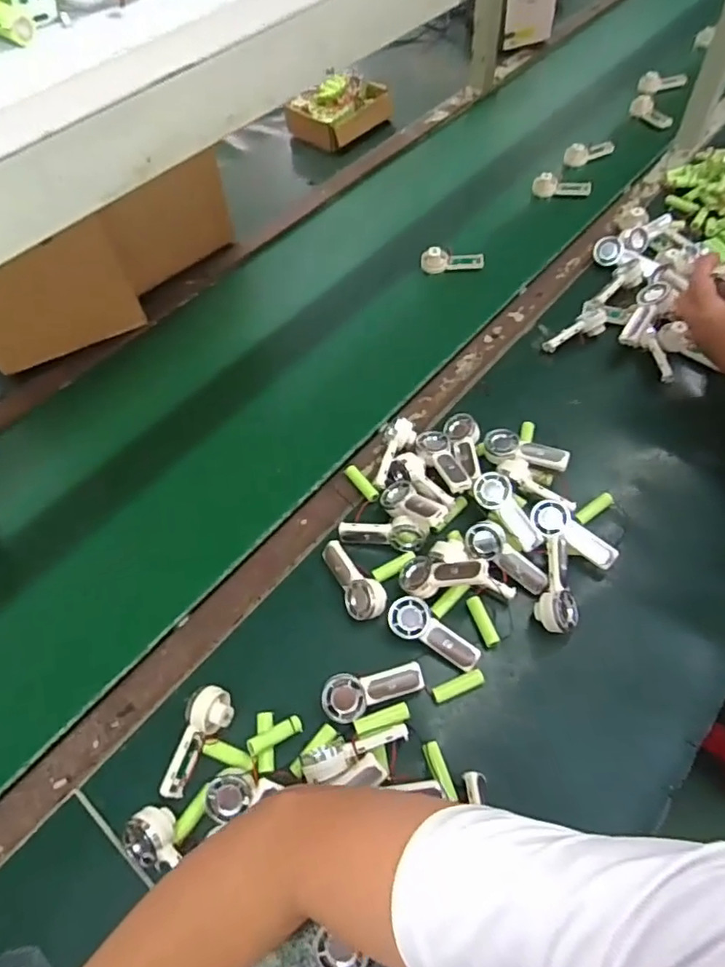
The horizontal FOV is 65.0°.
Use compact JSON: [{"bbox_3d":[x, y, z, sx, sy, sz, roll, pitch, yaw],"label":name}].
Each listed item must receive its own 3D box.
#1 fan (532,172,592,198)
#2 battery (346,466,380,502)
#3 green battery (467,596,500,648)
[{"bbox_3d":[0.349,-0.520,0.991,0.096,0.026,0.038,4,57,5],"label":"fan"},{"bbox_3d":[0.000,0.001,0.653,0.014,0.013,0.053,-32,61,-17],"label":"battery"},{"bbox_3d":[0.119,0.137,0.563,0.014,0.014,0.051,-17,58,-8],"label":"green battery"}]

